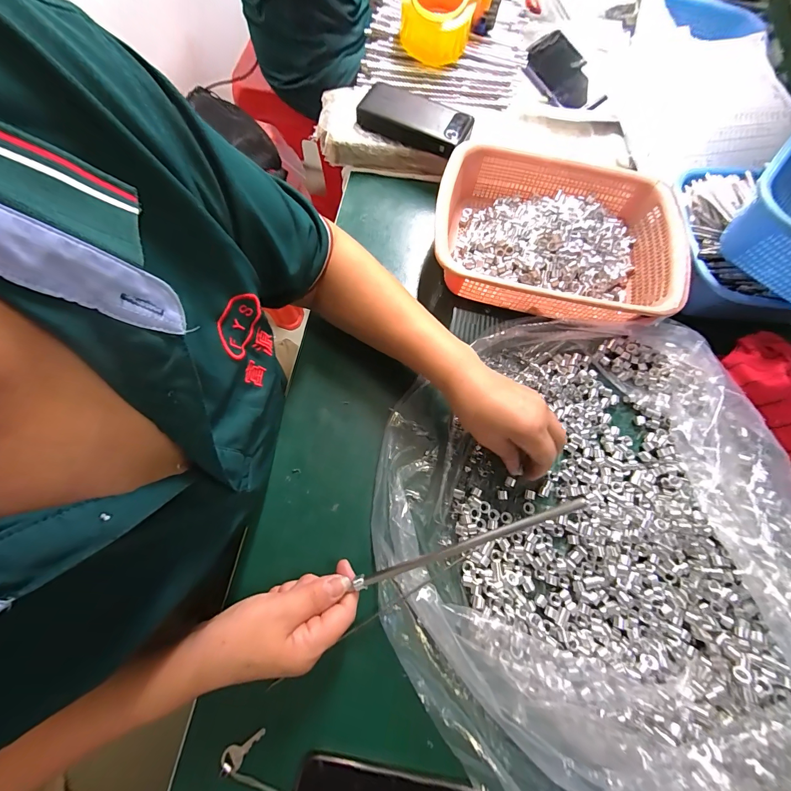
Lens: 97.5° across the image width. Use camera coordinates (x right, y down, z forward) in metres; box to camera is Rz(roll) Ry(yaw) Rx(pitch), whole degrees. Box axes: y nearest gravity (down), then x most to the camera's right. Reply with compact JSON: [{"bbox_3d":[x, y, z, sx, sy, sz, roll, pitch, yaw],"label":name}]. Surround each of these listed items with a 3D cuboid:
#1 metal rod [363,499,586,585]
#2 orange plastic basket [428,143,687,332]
[{"bbox_3d":[0.061,0.122,0.286,0.190,0.006,0.007,-23,72,9],"label":"metal rod"},{"bbox_3d":[0.200,-0.195,0.438,0.290,0.068,0.210,12,72,1],"label":"orange plastic basket"}]

